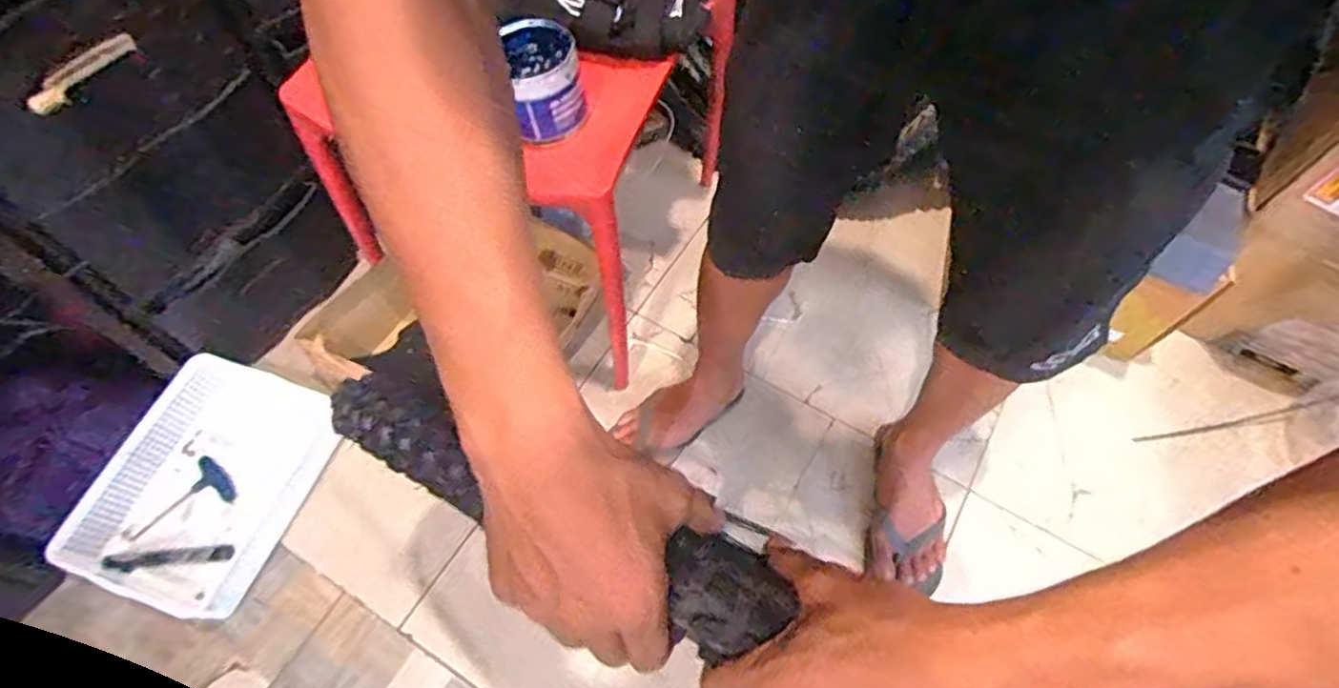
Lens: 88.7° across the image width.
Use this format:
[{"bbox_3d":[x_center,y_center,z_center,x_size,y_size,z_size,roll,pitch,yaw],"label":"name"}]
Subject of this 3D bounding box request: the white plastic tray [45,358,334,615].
[{"bbox_3d":[-0.660,0.202,0.992,0.251,0.093,0.340,19,62,11],"label":"white plastic tray"}]

